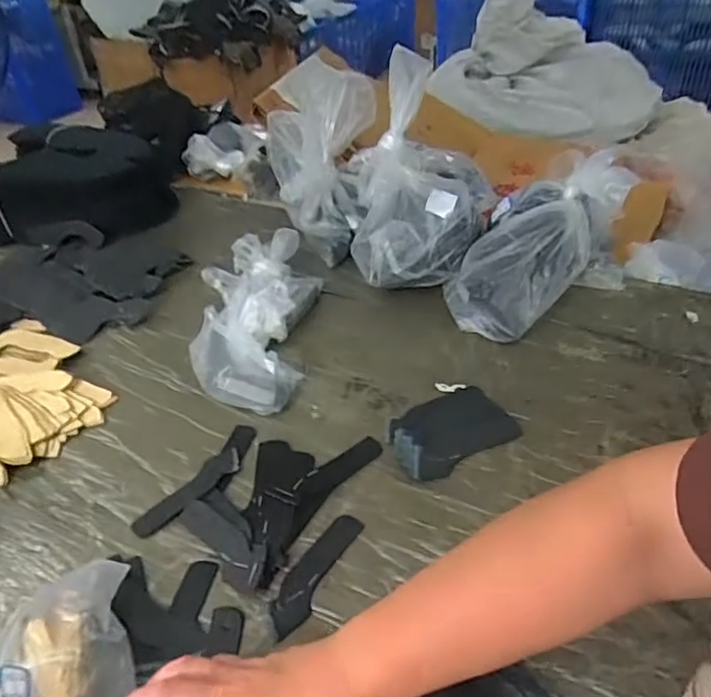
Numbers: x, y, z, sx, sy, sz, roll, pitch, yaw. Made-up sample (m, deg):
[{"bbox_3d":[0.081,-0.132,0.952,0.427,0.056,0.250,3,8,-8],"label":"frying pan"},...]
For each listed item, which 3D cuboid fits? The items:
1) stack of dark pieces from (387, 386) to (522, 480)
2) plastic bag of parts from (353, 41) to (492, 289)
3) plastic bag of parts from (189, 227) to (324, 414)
[{"bbox_3d":[0.099,0.083,0.622,0.128,0.014,0.090,-20,41,-18],"label":"stack of dark pieces"},{"bbox_3d":[0.090,-0.204,0.761,0.191,0.272,0.122,-8,38,-3],"label":"plastic bag of parts"},{"bbox_3d":[-0.128,-0.054,0.764,0.133,0.072,0.305,0,39,6],"label":"plastic bag of parts"}]

